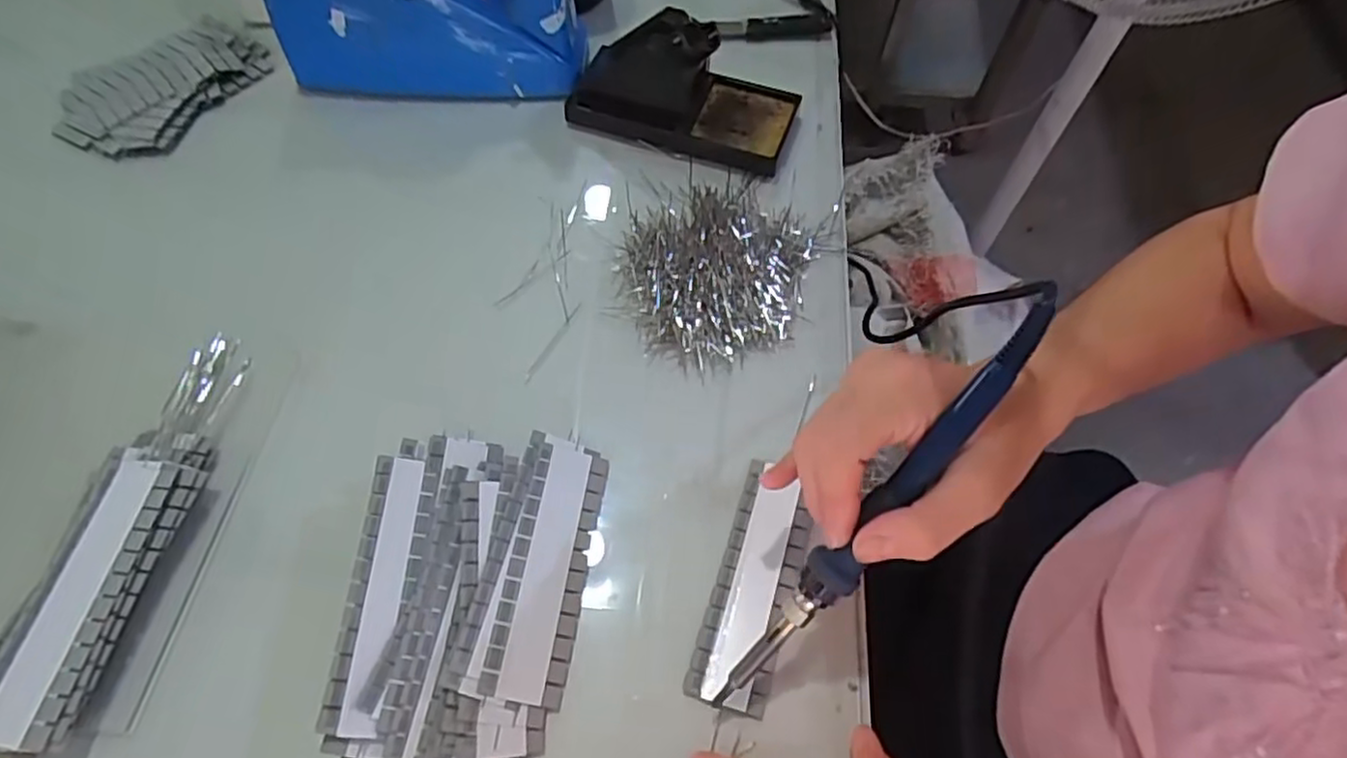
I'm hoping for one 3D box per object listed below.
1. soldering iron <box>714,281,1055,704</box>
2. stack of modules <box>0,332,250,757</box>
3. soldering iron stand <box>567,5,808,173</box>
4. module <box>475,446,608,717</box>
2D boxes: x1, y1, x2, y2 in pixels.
[{"bbox_3d":[0.083,0.055,0.291,0.019,0.014,0.216,39,103,18],"label":"soldering iron"},{"bbox_3d":[-0.277,0.103,0.339,0.053,0.023,0.283,10,60,2],"label":"stack of modules"},{"bbox_3d":[0.008,-0.209,0.503,0.159,0.070,0.077,12,60,3],"label":"soldering iron stand"},{"bbox_3d":[-0.062,0.093,0.357,0.039,0.004,0.125,19,56,-16],"label":"module"}]

